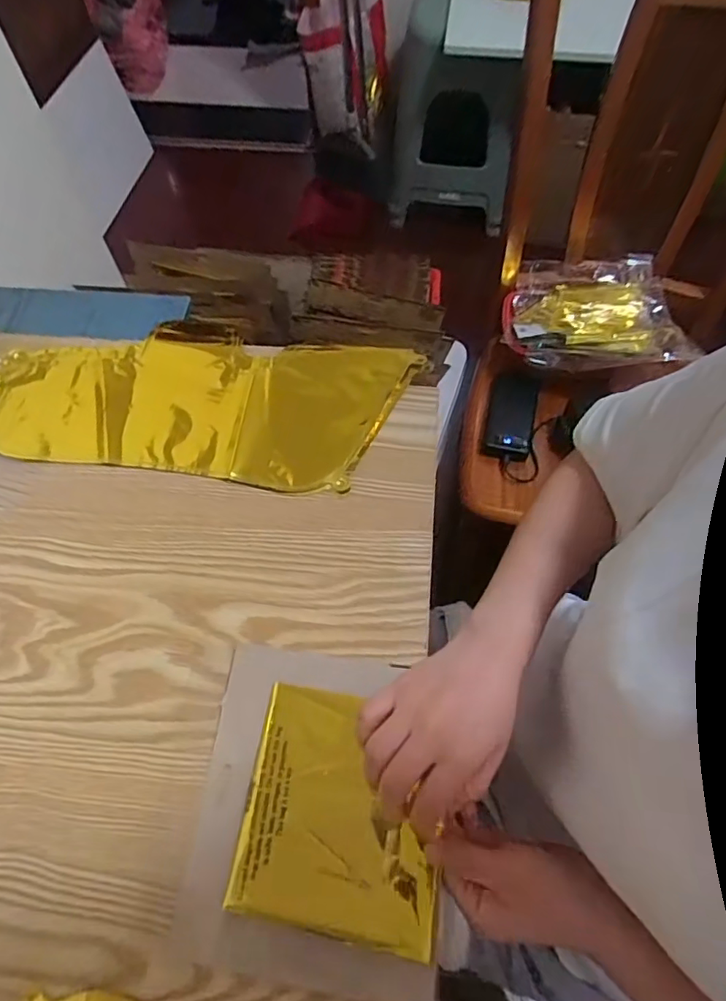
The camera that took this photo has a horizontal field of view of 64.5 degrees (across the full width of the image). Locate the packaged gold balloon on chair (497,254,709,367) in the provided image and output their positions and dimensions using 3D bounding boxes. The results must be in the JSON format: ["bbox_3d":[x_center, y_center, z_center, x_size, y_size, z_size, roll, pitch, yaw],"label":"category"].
[{"bbox_3d":[0.390,-0.316,0.986,0.294,0.060,0.249,5,62,4],"label":"packaged gold balloon on chair"}]

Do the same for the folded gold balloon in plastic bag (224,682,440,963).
[{"bbox_3d":[-0.013,0.202,0.380,0.128,0.015,0.138,9,62,6],"label":"folded gold balloon in plastic bag"}]

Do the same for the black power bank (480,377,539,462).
[{"bbox_3d":[0.234,-0.129,0.915,0.073,0.019,0.128,12,88,3],"label":"black power bank"}]

